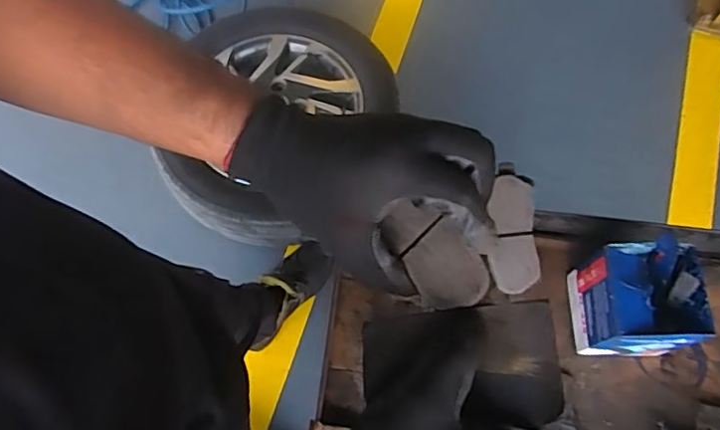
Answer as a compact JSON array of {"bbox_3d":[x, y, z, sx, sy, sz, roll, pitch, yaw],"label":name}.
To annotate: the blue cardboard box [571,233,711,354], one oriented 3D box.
[{"bbox_3d":[0.232,0.071,0.490,0.083,0.082,0.085,0,68,0],"label":"blue cardboard box"}]

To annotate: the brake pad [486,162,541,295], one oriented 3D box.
[{"bbox_3d":[0.139,0.013,0.524,0.045,0.012,0.115,-6,100,-3],"label":"brake pad"}]

